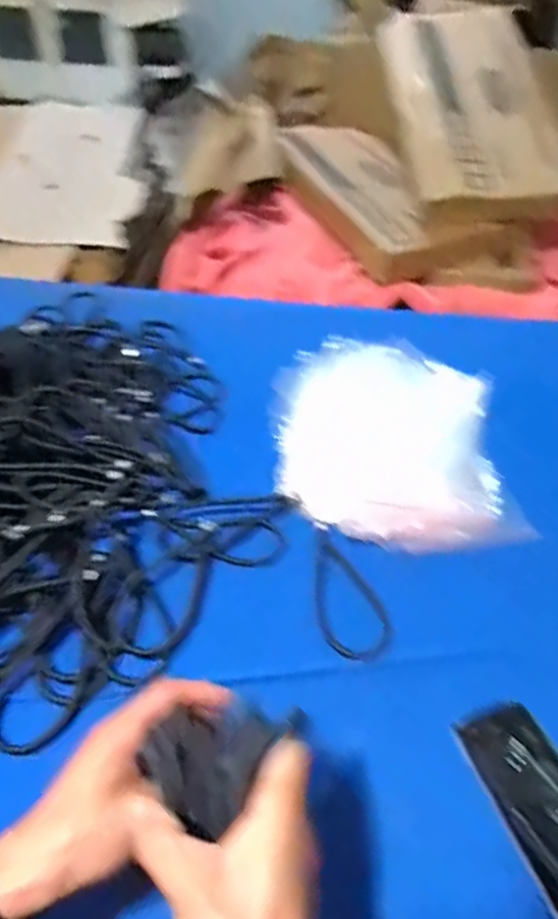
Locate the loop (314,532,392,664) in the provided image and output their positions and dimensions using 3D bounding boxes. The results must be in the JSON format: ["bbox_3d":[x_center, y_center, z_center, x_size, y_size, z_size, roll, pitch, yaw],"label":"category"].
[{"bbox_3d":[0.066,0.140,0.624,0.067,0.011,0.148,-9,42,-14],"label":"loop"}]

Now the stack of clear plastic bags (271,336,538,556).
[{"bbox_3d":[0.141,-0.034,0.781,0.294,0.064,0.338,4,41,1],"label":"stack of clear plastic bags"}]

